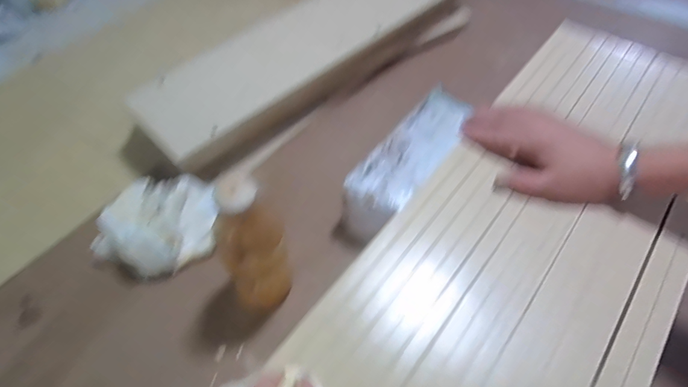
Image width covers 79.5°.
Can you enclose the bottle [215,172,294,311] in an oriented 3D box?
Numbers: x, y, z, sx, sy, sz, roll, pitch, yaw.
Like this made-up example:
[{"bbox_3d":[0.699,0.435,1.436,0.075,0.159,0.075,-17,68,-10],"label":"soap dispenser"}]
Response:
[{"bbox_3d":[-0.093,0.055,0.435,0.066,0.187,0.061,-18,55,-12],"label":"bottle"}]

